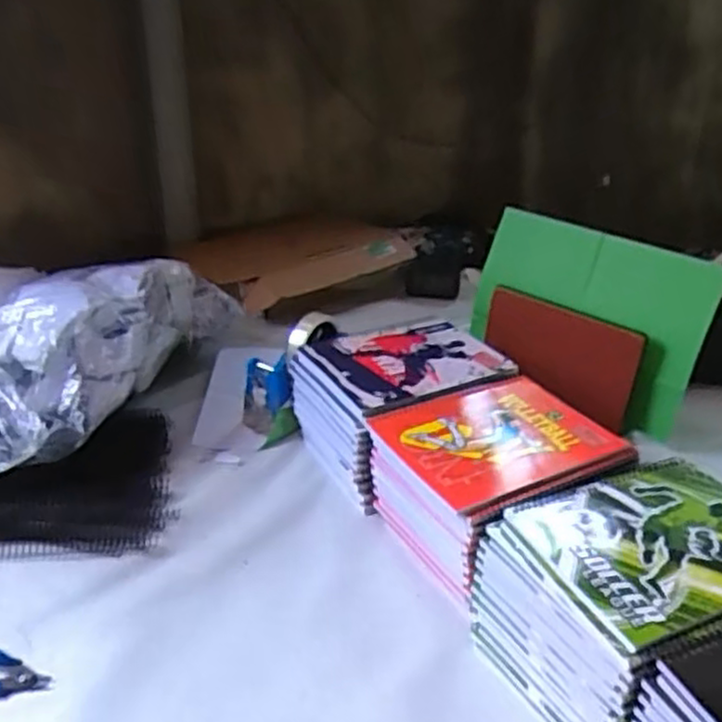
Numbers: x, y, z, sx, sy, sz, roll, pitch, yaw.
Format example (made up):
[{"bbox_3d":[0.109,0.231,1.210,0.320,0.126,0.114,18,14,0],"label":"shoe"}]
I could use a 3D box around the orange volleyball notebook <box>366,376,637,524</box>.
[{"bbox_3d":[0.125,0.071,0.686,0.184,0.011,0.161,-13,32,-24],"label":"orange volleyball notebook"}]

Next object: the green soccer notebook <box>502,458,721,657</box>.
[{"bbox_3d":[0.232,0.136,0.572,0.197,0.005,0.149,-12,32,-23],"label":"green soccer notebook"}]

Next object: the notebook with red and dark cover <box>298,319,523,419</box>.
[{"bbox_3d":[0.053,-0.002,0.815,0.197,0.013,0.161,-13,32,-25],"label":"notebook with red and dark cover"}]

